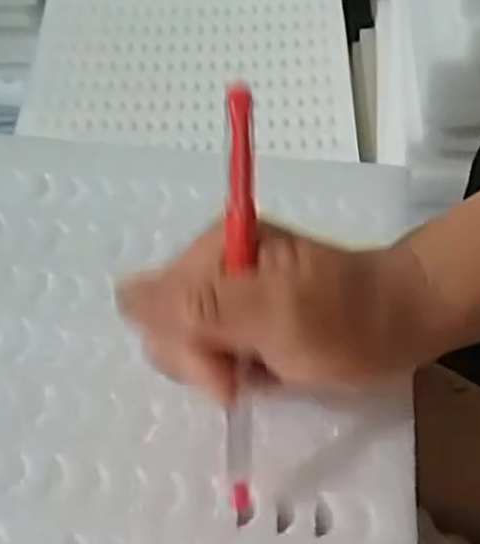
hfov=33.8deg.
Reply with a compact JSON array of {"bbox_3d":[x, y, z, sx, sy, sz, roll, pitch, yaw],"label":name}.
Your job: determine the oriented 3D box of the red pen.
[{"bbox_3d":[0.000,0.016,0.285,0.010,0.163,0.015,2,25,3],"label":"red pen"}]

